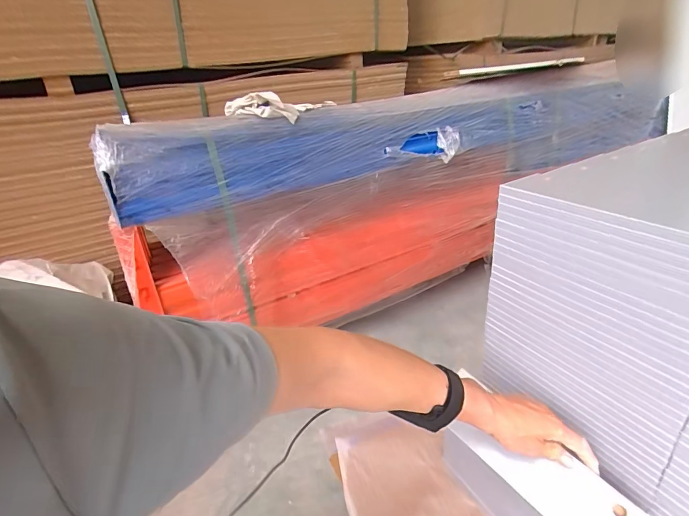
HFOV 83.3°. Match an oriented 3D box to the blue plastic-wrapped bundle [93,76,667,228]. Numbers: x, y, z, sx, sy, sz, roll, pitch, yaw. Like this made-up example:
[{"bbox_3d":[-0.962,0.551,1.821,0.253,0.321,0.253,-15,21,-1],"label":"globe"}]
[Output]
[{"bbox_3d":[0.350,-0.384,1.218,1.938,0.272,0.160,-17,31,-24],"label":"blue plastic-wrapped bundle"}]

